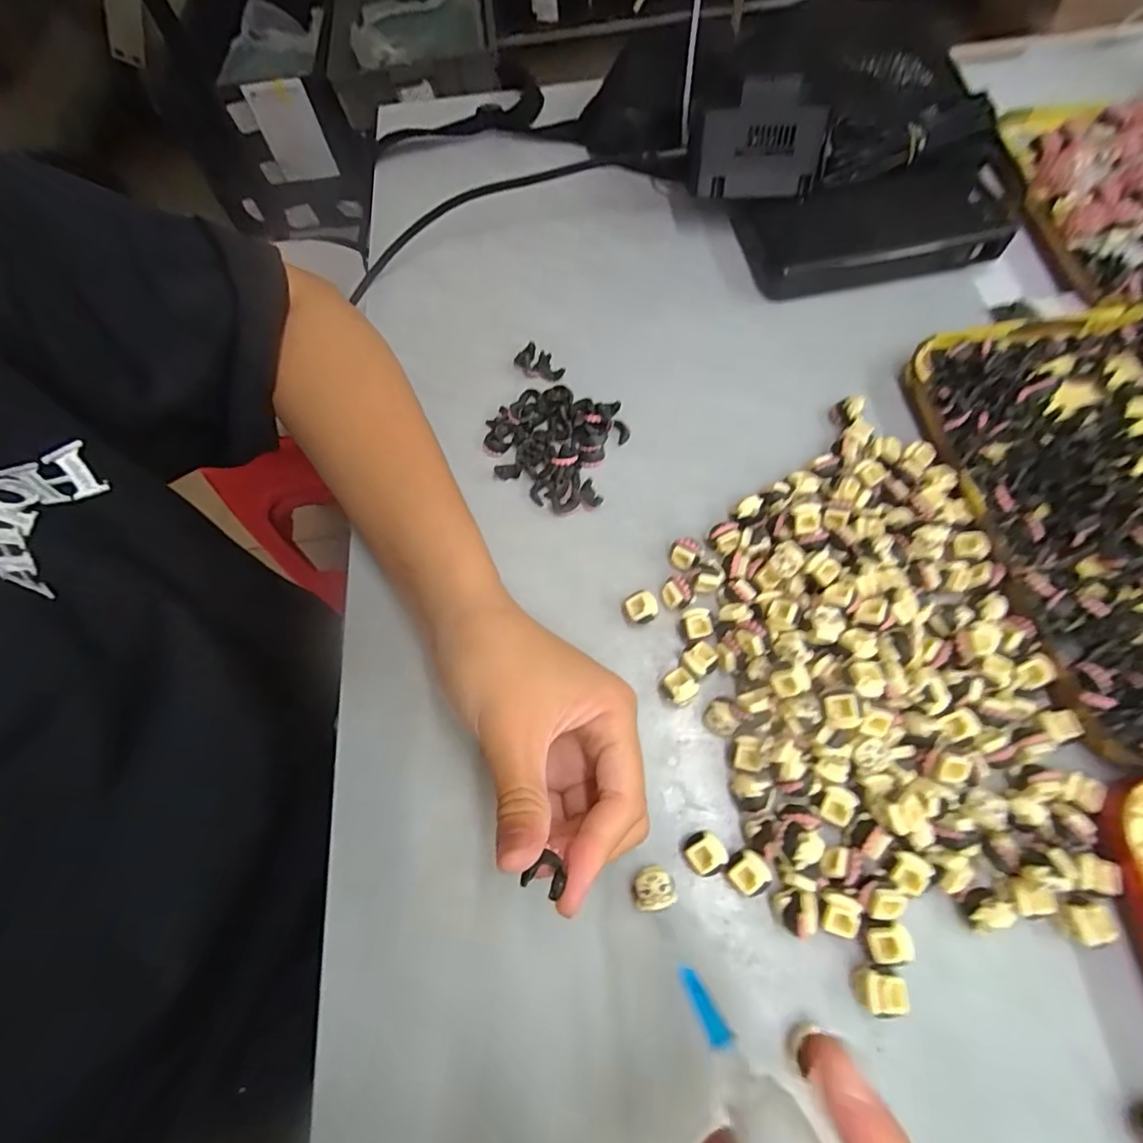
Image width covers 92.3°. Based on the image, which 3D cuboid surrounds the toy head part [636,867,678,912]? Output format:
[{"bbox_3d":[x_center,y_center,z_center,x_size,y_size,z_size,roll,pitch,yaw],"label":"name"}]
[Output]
[{"bbox_3d":[0.034,0.130,0.226,0.016,0.016,0.015,-9,66,-1],"label":"toy head part"}]

